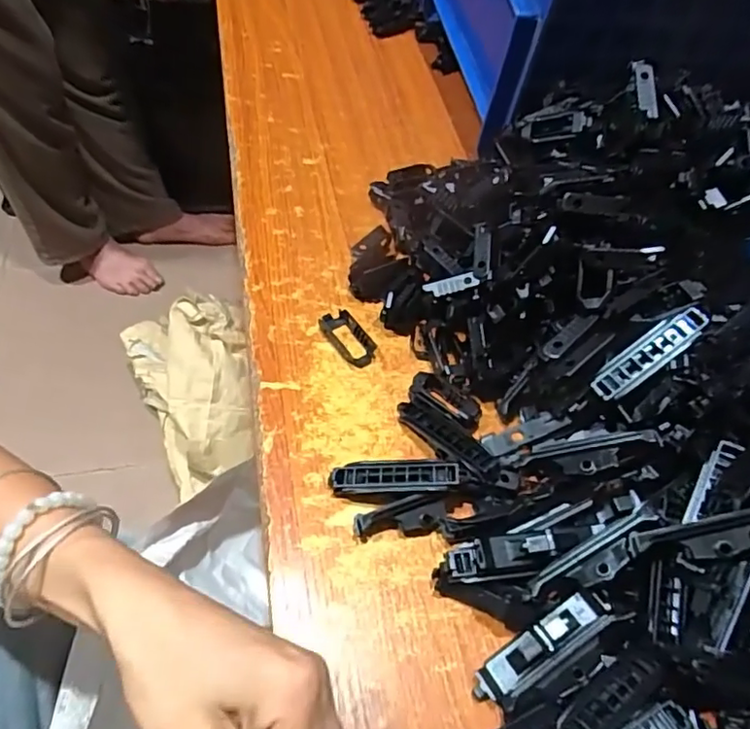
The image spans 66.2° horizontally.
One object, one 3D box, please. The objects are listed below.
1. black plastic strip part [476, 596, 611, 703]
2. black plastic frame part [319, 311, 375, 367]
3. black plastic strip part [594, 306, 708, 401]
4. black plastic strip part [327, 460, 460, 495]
[{"bbox_3d":[0.082,0.143,0.289,0.074,0.015,0.021,-33,61,-6],"label":"black plastic strip part"},{"bbox_3d":[-0.020,-0.021,0.423,0.023,0.008,0.053,-31,62,-25],"label":"black plastic frame part"},{"bbox_3d":[0.158,-0.006,0.333,0.073,0.007,0.022,-37,61,2],"label":"black plastic strip part"},{"bbox_3d":[0.011,0.067,0.342,0.076,0.008,0.018,-5,52,10],"label":"black plastic strip part"}]

